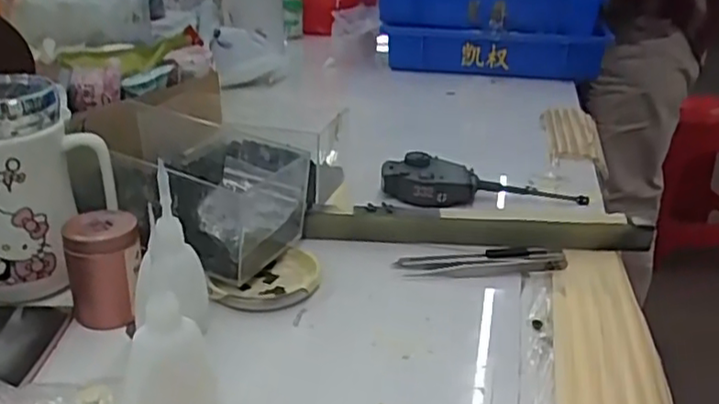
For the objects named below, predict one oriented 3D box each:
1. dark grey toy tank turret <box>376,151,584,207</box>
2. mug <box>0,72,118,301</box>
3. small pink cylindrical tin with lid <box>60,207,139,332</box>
[{"bbox_3d":[0.116,-0.020,0.627,0.187,0.030,0.048,2,24,-1],"label":"dark grey toy tank turret"},{"bbox_3d":[-0.218,-0.008,0.445,0.098,0.135,0.066,-11,28,-28],"label":"mug"},{"bbox_3d":[-0.163,0.043,0.432,0.044,0.068,0.035,-6,26,-19],"label":"small pink cylindrical tin with lid"}]

